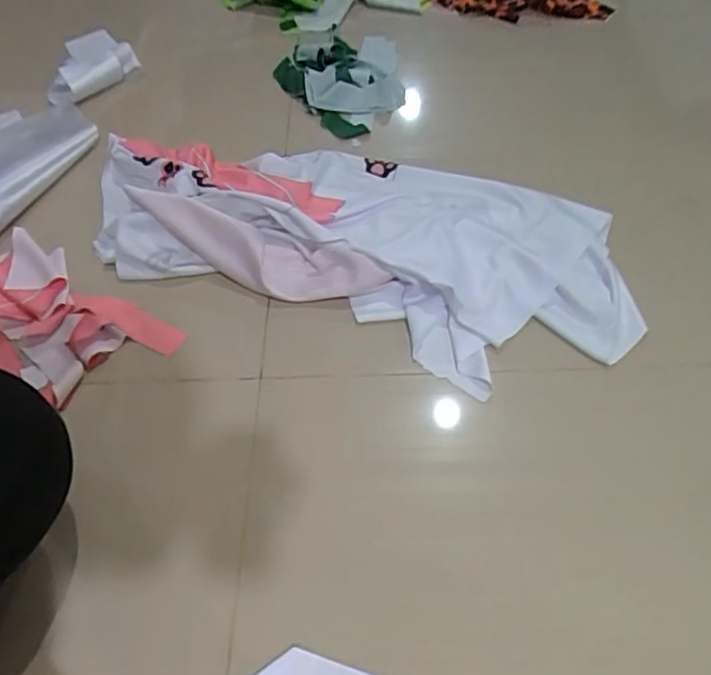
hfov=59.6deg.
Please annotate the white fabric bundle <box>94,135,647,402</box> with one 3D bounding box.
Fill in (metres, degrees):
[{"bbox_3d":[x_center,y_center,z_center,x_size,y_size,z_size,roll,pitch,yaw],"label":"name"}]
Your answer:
[{"bbox_3d":[-0.014,-0.103,0.634,0.579,0.060,0.262,12,56,13],"label":"white fabric bundle"}]

